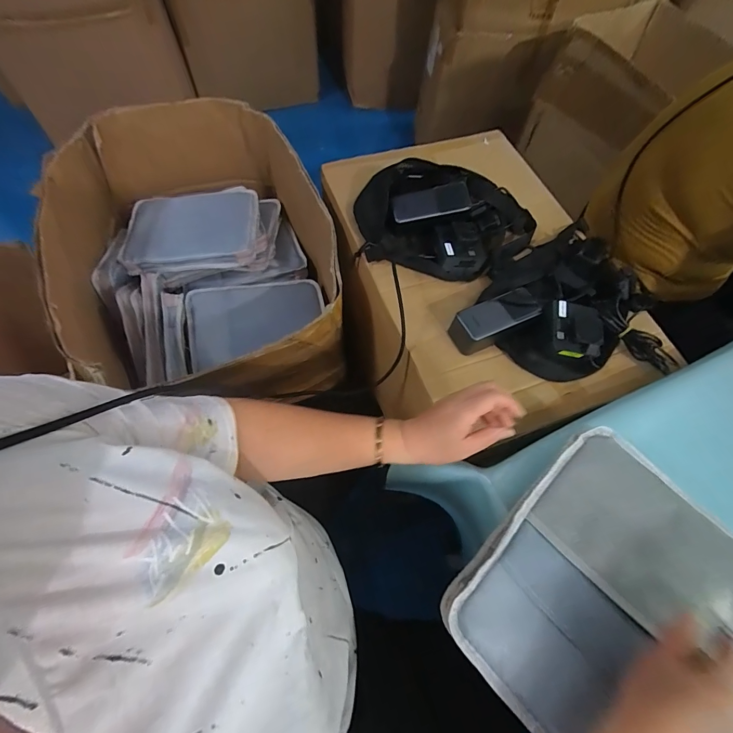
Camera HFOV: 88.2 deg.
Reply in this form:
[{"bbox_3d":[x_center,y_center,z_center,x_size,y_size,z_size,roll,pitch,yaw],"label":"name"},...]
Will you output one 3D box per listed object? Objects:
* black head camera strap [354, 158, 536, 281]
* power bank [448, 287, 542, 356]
[{"bbox_3d":[0.140,-0.251,0.647,0.306,0.075,0.195,-10,65,-8],"label":"black head camera strap"},{"bbox_3d":[0.194,-0.072,0.578,0.132,0.044,0.059,-25,68,-14],"label":"power bank"}]

